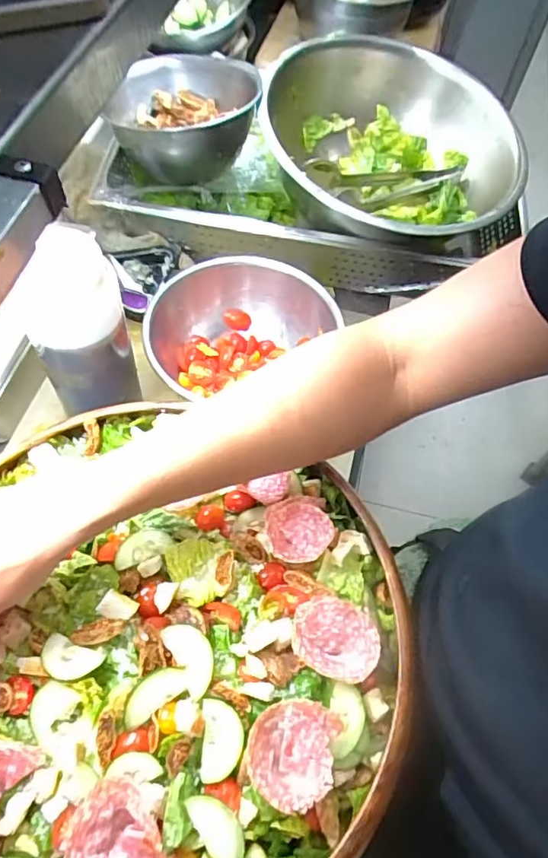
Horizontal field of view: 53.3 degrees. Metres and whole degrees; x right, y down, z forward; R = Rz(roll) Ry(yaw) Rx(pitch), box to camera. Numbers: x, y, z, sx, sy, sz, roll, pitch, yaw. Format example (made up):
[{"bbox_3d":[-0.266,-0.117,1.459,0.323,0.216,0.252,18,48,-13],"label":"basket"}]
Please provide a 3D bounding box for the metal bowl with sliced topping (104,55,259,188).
[{"bbox_3d":[-0.114,-0.375,0.659,0.169,0.075,0.163,1,59,-2],"label":"metal bowl with sliced topping"}]

